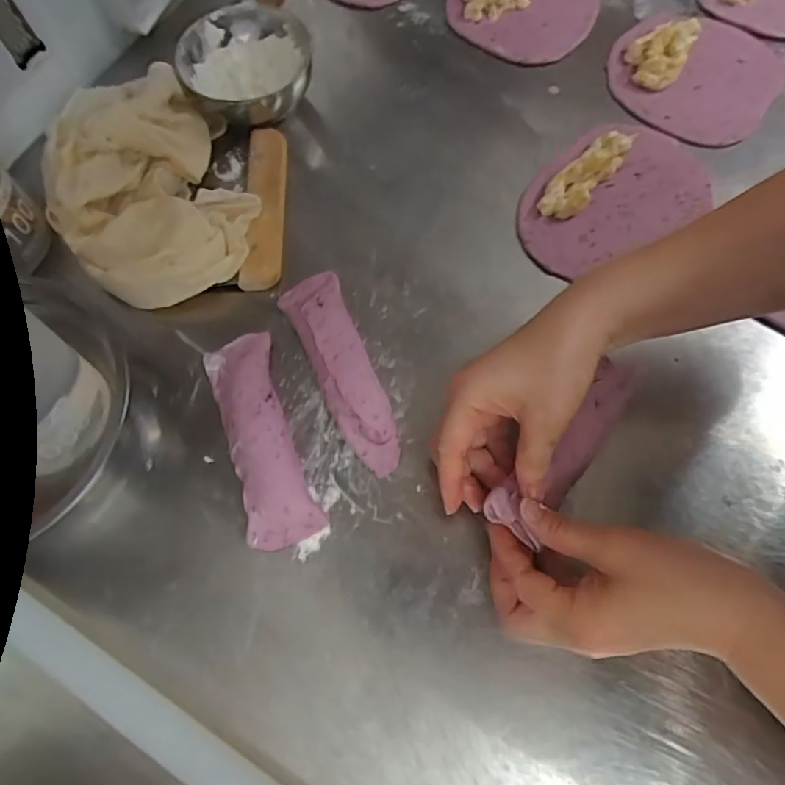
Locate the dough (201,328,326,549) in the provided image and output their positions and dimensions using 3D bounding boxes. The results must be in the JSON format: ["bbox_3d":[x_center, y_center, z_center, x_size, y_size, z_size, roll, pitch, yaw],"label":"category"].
[{"bbox_3d":[-0.089,0.028,0.374,0.045,0.032,0.149,-20,70,-7],"label":"dough"}]

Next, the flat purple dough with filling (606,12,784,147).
[{"bbox_3d":[0.270,-0.289,0.495,0.141,0.020,0.140,32,72,12],"label":"flat purple dough with filling"}]

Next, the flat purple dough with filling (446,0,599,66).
[{"bbox_3d":[0.124,-0.374,0.529,0.133,0.030,0.122,20,70,8],"label":"flat purple dough with filling"}]

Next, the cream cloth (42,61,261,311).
[{"bbox_3d":[-0.189,-0.154,0.424,0.138,0.074,0.174,-31,71,-11],"label":"cream cloth"}]

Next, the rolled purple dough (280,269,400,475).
[{"bbox_3d":[-0.035,-0.019,0.393,0.041,0.032,0.155,-22,70,-8],"label":"rolled purple dough"}]

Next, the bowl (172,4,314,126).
[{"bbox_3d":[-0.122,-0.270,0.475,0.106,0.054,0.099,0,69,1],"label":"bowl"}]

